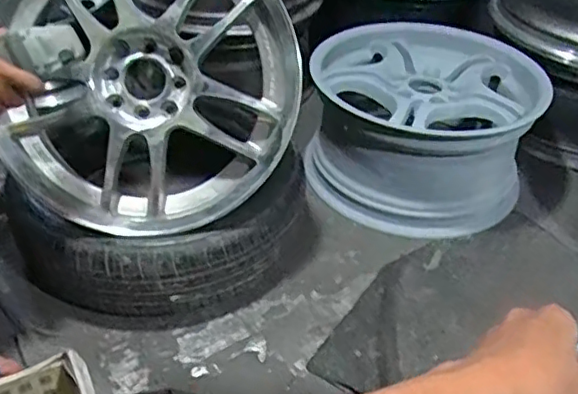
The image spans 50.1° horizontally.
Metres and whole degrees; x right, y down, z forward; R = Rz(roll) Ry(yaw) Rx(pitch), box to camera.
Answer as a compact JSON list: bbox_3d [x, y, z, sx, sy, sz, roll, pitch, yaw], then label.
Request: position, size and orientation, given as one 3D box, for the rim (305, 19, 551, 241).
[{"bbox_3d":[0.278,-0.169,1.323,0.461,0.301,0.437,3,39,4],"label":"rim"}]

